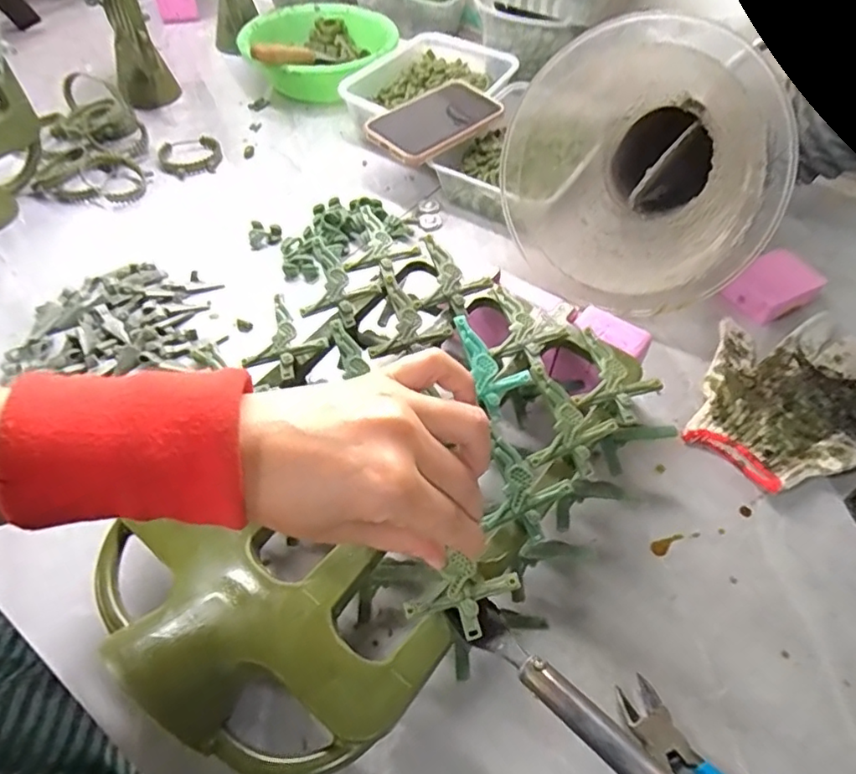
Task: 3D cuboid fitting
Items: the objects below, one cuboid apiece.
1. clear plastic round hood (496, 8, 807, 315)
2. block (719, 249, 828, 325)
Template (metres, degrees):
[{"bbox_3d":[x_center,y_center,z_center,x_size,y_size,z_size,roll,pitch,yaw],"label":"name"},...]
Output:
[{"bbox_3d":[0.186,-0.201,0.503,0.213,0.196,0.200,0,52,0],"label":"clear plastic round hood"},{"bbox_3d":[0.315,-0.091,0.525,0.084,0.023,0.053,-28,57,-21],"label":"block"}]

